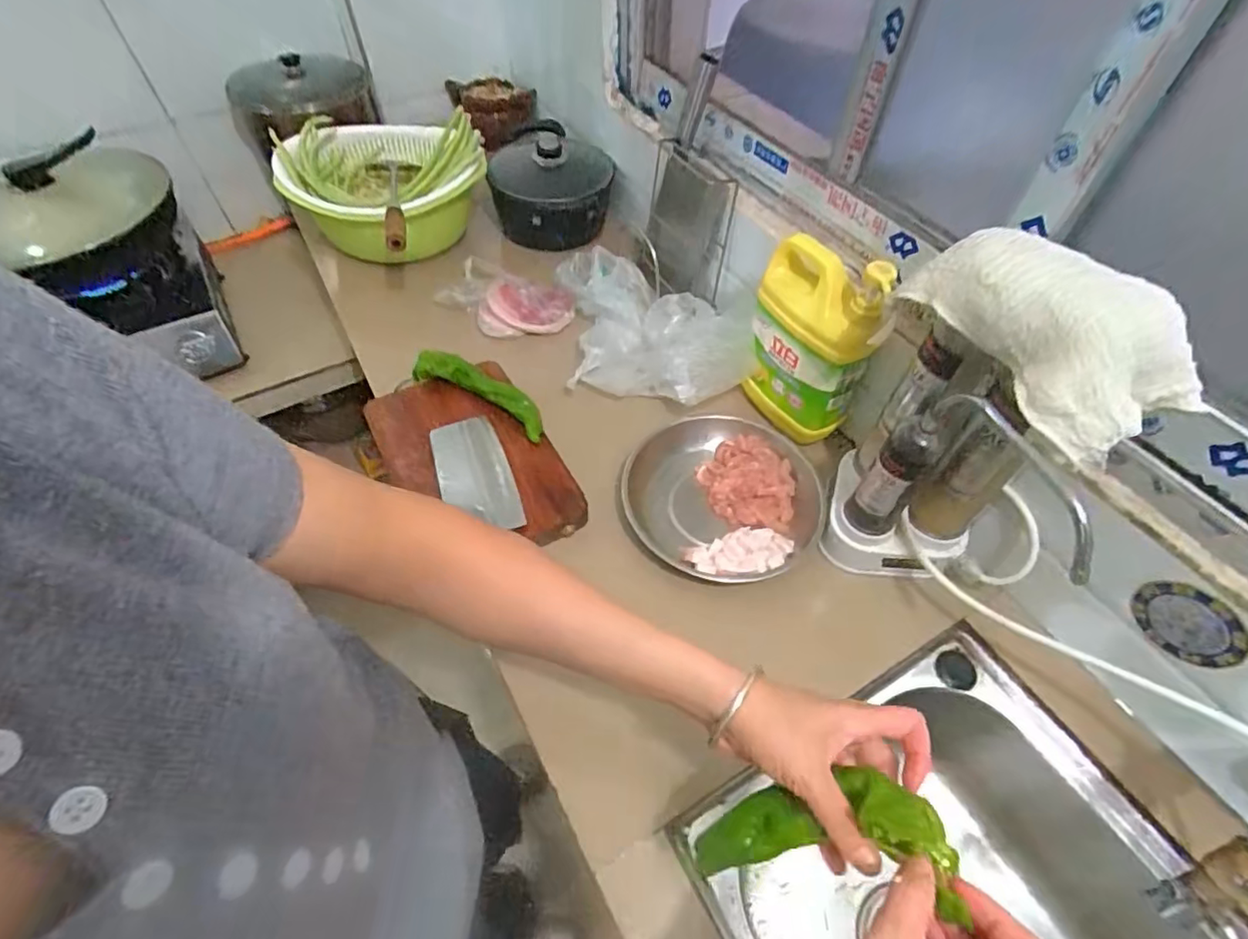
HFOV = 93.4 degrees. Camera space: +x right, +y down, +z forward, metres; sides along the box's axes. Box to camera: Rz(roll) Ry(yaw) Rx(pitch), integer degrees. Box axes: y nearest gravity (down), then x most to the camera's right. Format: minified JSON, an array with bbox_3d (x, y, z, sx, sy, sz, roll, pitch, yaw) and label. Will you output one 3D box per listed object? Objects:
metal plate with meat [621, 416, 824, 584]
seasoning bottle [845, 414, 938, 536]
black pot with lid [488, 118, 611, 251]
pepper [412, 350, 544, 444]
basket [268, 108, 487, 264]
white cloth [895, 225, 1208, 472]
[{"bbox_3d":[0.114,0.036,0.697,0.220,0.056,0.228,0,54,0],"label":"metal plate with meat"},{"bbox_3d":[0.256,0.013,0.568,0.044,0.163,0.043,35,61,23],"label":"seasoning bottle"},{"bbox_3d":[-0.127,-0.496,1.035,0.203,0.158,0.262,2,54,1],"label":"black pot with lid"},{"bbox_3d":[-0.183,-0.100,0.740,0.199,0.036,0.044,31,60,20],"label":"pepper"},{"bbox_3d":[-0.363,-0.434,0.920,0.318,0.159,0.250,30,59,20],"label":"basket"},{"bbox_3d":[0.312,-0.104,0.433,0.091,0.070,0.187,-23,57,-16],"label":"white cloth"}]

